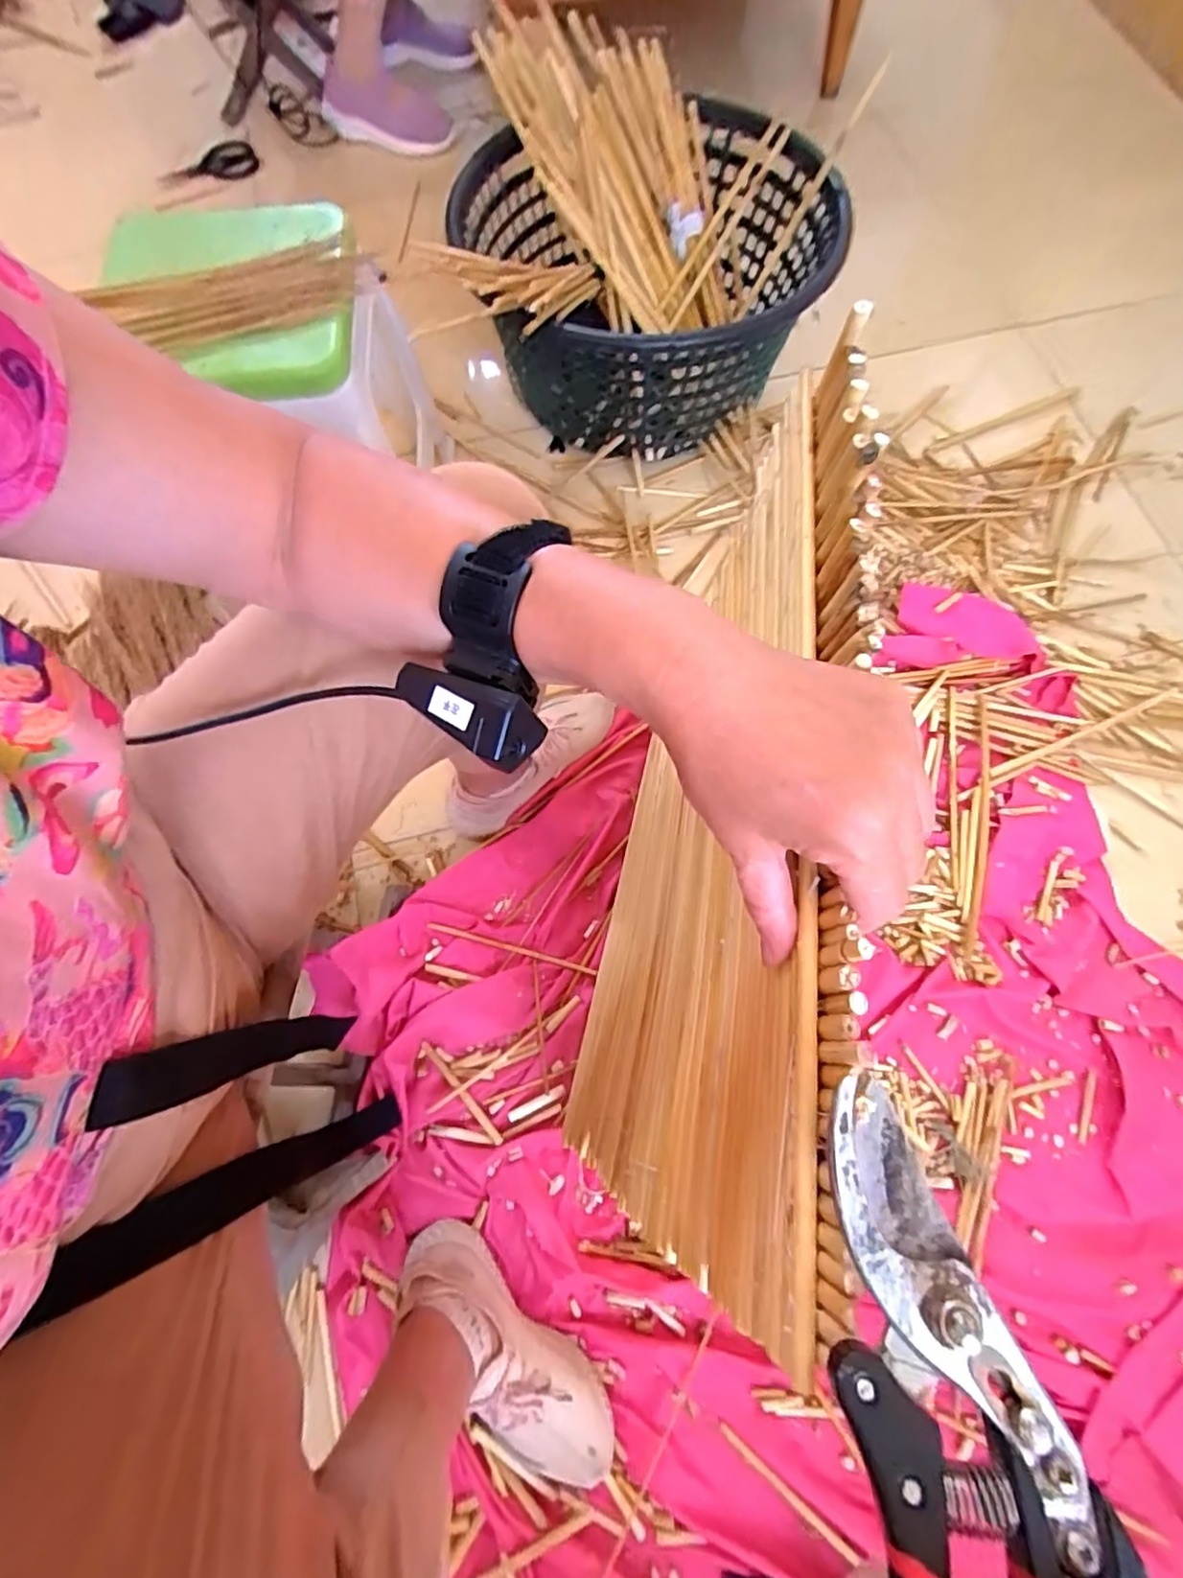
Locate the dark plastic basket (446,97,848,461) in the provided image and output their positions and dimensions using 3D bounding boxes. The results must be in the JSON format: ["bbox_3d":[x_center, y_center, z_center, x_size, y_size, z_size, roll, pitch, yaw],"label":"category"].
[{"bbox_3d":[0.081,-0.678,0.872,0.472,0.222,0.443,0,72,0],"label":"dark plastic basket"}]

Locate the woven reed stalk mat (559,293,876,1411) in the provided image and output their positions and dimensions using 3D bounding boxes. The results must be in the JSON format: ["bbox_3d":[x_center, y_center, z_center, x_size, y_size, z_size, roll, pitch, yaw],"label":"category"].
[{"bbox_3d":[0.063,0.064,0.472,0.024,0.527,0.432,11,70,-5],"label":"woven reed stalk mat"}]

